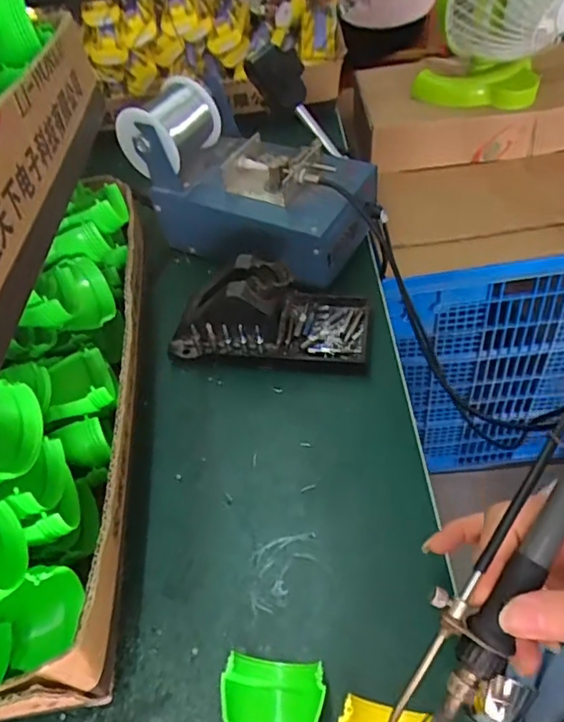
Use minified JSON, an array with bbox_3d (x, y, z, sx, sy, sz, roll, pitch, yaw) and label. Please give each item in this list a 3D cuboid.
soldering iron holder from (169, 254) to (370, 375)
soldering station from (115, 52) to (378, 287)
[{"bbox_3d":[-0.008,-0.045,0.455,0.152,0.068,0.079,5,51,10],"label":"soldering iron holder"},{"bbox_3d":[-0.025,-0.169,0.514,0.207,0.120,0.110,22,55,22],"label":"soldering station"}]

